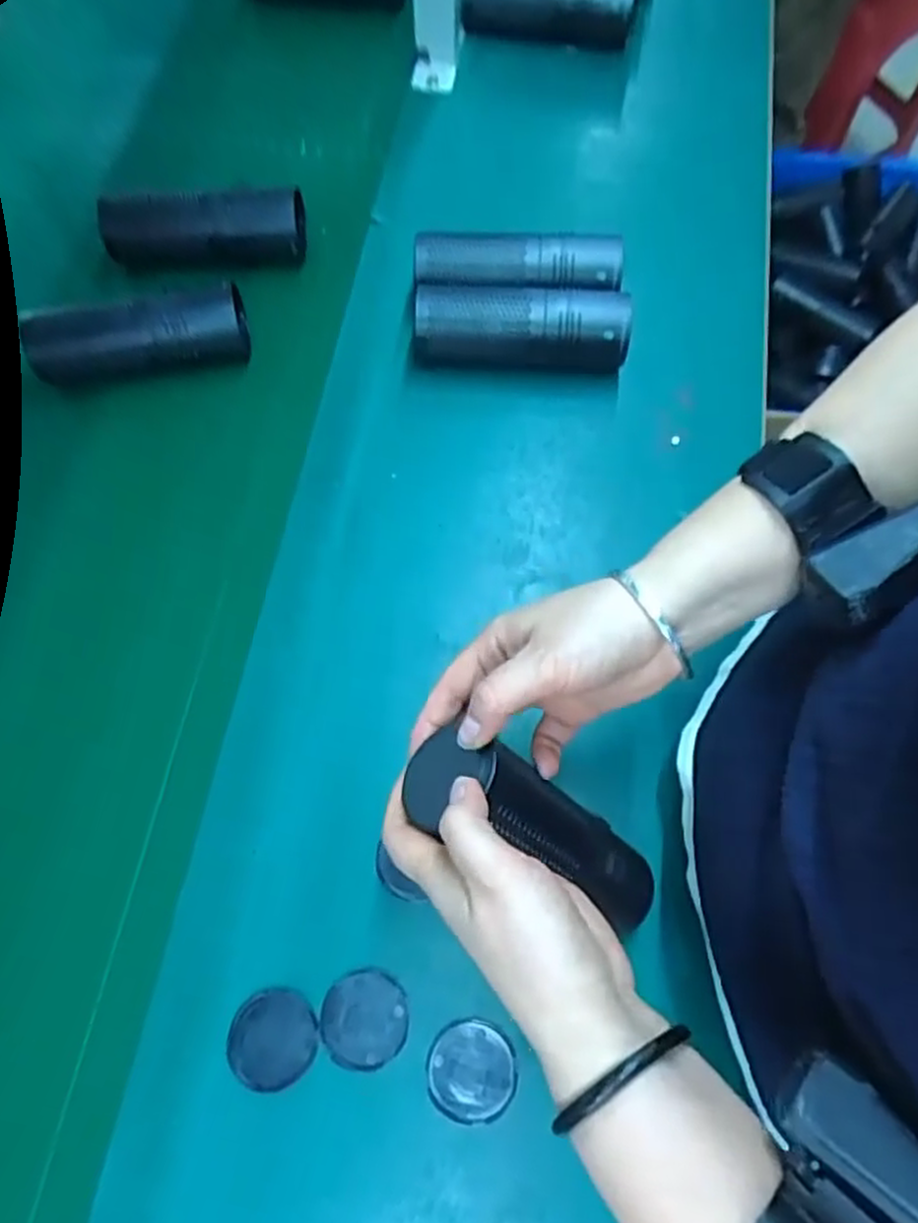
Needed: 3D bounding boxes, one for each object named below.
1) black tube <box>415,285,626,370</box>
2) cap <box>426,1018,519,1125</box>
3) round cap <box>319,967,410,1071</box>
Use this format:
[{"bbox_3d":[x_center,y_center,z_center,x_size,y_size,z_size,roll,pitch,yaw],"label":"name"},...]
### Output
[{"bbox_3d":[0.048,-0.226,0.579,0.164,0.057,0.059,3,69,2],"label":"black tube"},{"bbox_3d":[0.008,0.259,0.423,0.049,0.004,0.049,0,69,0],"label":"cap"},{"bbox_3d":[-0.054,0.234,0.431,0.049,0.005,0.049,0,69,0],"label":"round cap"}]

